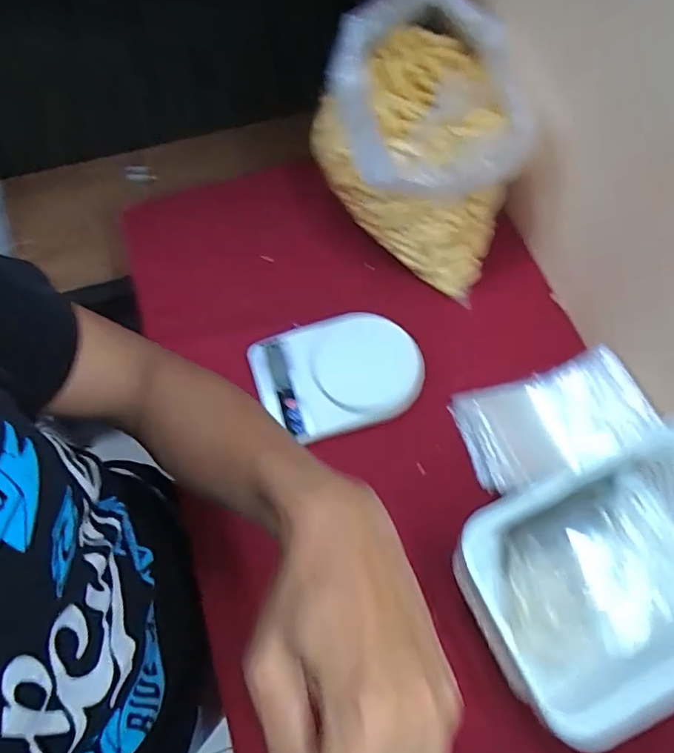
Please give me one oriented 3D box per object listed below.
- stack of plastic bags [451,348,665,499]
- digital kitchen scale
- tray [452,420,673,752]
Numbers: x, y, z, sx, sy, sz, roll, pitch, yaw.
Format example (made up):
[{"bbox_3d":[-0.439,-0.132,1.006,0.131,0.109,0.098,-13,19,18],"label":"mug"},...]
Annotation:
[{"bbox_3d":[0.227,0.049,0.577,0.180,0.035,0.113,-19,74,13],"label":"stack of plastic bags"},{"bbox_3d":[0.001,-0.004,0.610,0.182,0.025,0.132,-16,66,-6],"label":"digital kitchen scale"},{"bbox_3d":[0.245,0.164,0.472,0.243,0.097,0.177,-23,67,-9],"label":"tray"}]

